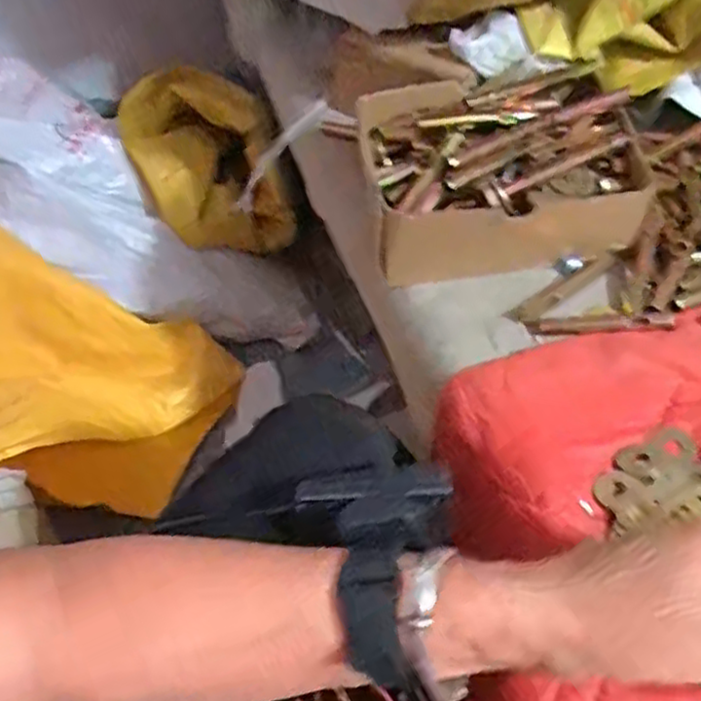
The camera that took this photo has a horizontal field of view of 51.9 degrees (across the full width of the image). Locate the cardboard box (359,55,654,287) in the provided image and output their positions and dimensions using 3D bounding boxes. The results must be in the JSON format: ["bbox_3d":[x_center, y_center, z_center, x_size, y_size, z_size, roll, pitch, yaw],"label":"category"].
[{"bbox_3d":[0.105,-0.135,0.531,0.188,0.072,0.157,-7,51,0],"label":"cardboard box"}]

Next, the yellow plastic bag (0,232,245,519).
[{"bbox_3d":[-0.451,0.002,0.884,0.548,0.193,0.302,14,55,16],"label":"yellow plastic bag"}]

